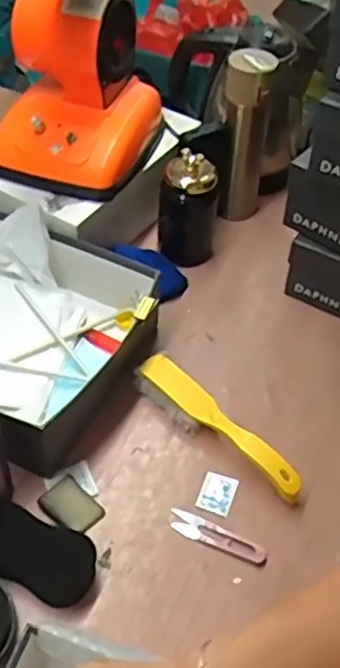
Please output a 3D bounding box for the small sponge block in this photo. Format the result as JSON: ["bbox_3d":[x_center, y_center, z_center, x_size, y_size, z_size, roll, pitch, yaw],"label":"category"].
[{"bbox_3d":[-0.102,0.180,0.716,0.061,0.009,0.047,36,56,25],"label":"small sponge block"}]

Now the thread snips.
[{"bbox_3d":[0.049,0.208,0.704,0.100,0.004,0.024,20,51,14],"label":"thread snips"}]

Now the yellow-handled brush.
[{"bbox_3d":[0.051,0.101,0.764,0.043,0.030,0.229,-35,59,-28],"label":"yellow-handled brush"}]

